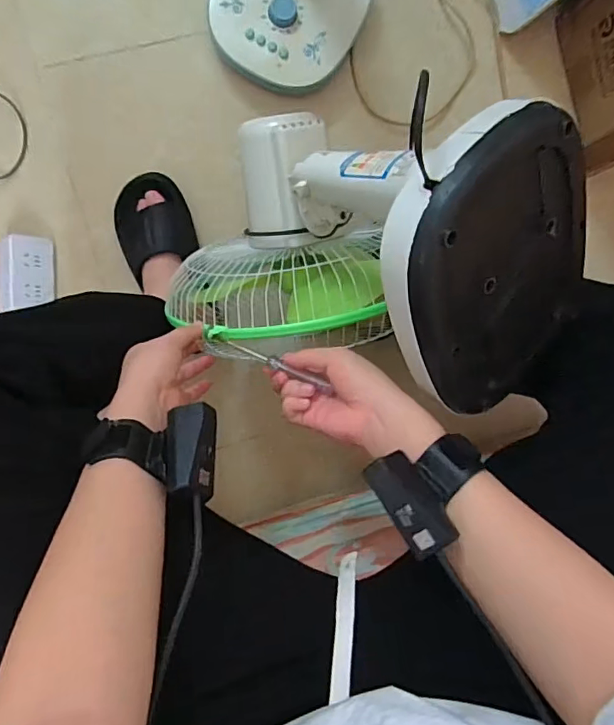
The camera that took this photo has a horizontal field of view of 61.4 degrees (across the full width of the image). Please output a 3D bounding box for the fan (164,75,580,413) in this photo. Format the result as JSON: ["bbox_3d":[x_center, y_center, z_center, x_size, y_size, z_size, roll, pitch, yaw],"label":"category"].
[{"bbox_3d":[0.044,-0.107,0.511,0.228,0.359,0.265,4,111,-37],"label":"fan"}]

